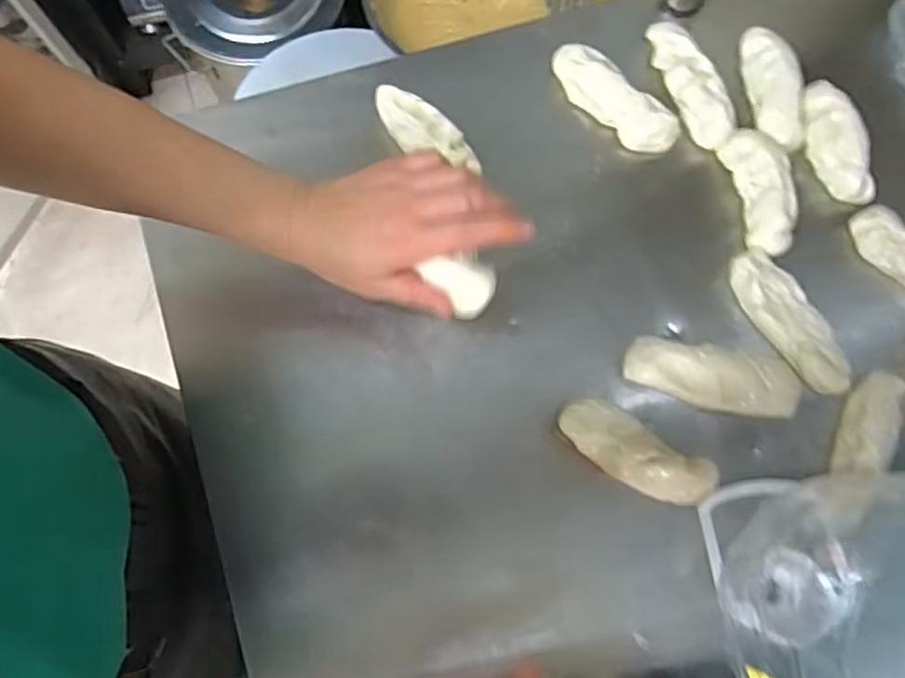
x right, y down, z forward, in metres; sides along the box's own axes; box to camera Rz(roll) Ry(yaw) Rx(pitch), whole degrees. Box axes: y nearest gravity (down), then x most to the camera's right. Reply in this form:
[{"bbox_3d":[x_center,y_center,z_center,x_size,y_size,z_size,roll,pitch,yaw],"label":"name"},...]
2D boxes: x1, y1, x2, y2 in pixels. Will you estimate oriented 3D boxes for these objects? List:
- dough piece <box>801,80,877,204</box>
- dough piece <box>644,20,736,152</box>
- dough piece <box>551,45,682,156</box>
[{"bbox_3d":[0.322,-0.165,0.535,0.041,0.027,0.104,-15,77,-5],"label":"dough piece"},{"bbox_3d":[0.202,-0.222,0.545,0.041,0.023,0.125,-24,78,-7],"label":"dough piece"},{"bbox_3d":[0.136,-0.205,0.545,0.123,0.023,0.045,42,79,8],"label":"dough piece"}]

